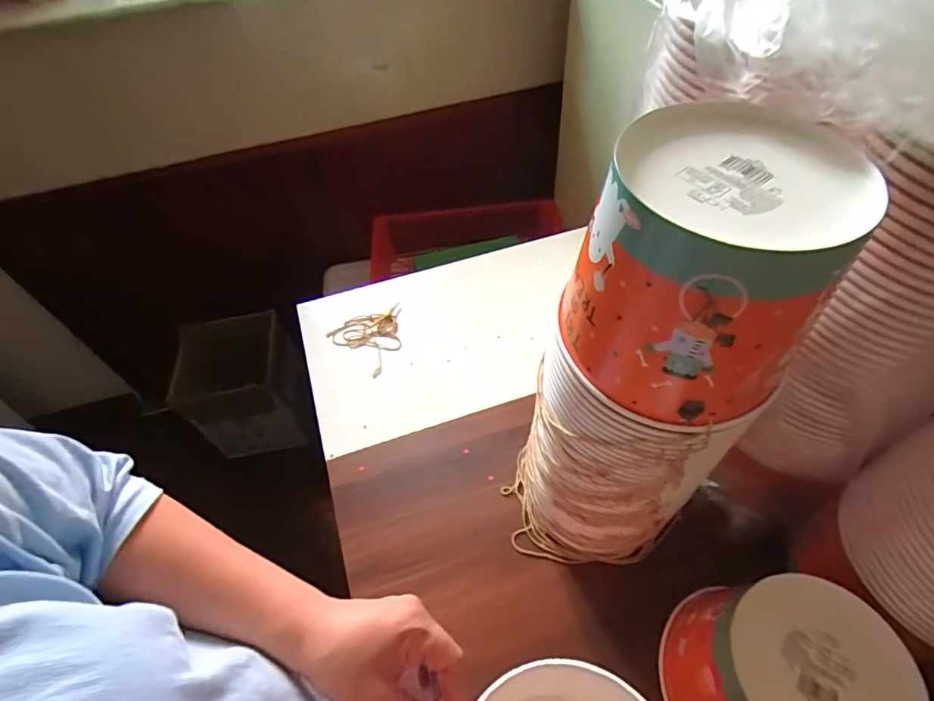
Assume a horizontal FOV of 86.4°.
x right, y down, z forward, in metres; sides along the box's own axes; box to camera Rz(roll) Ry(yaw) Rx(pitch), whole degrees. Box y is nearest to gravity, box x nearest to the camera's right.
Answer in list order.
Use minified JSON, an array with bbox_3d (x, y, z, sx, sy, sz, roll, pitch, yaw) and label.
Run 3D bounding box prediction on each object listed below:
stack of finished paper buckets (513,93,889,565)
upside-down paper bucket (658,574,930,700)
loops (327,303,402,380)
[{"bbox_3d":[0.135,0.042,0.428,0.147,0.428,0.169,21,57,17],"label":"stack of finished paper buckets"},{"bbox_3d":[0.252,0.275,0.413,0.132,0.138,0.140,-2,53,3],"label":"upside-down paper bucket"},{"bbox_3d":[-0.135,-0.026,0.752,0.106,0.007,0.110,34,59,22],"label":"loops"}]

